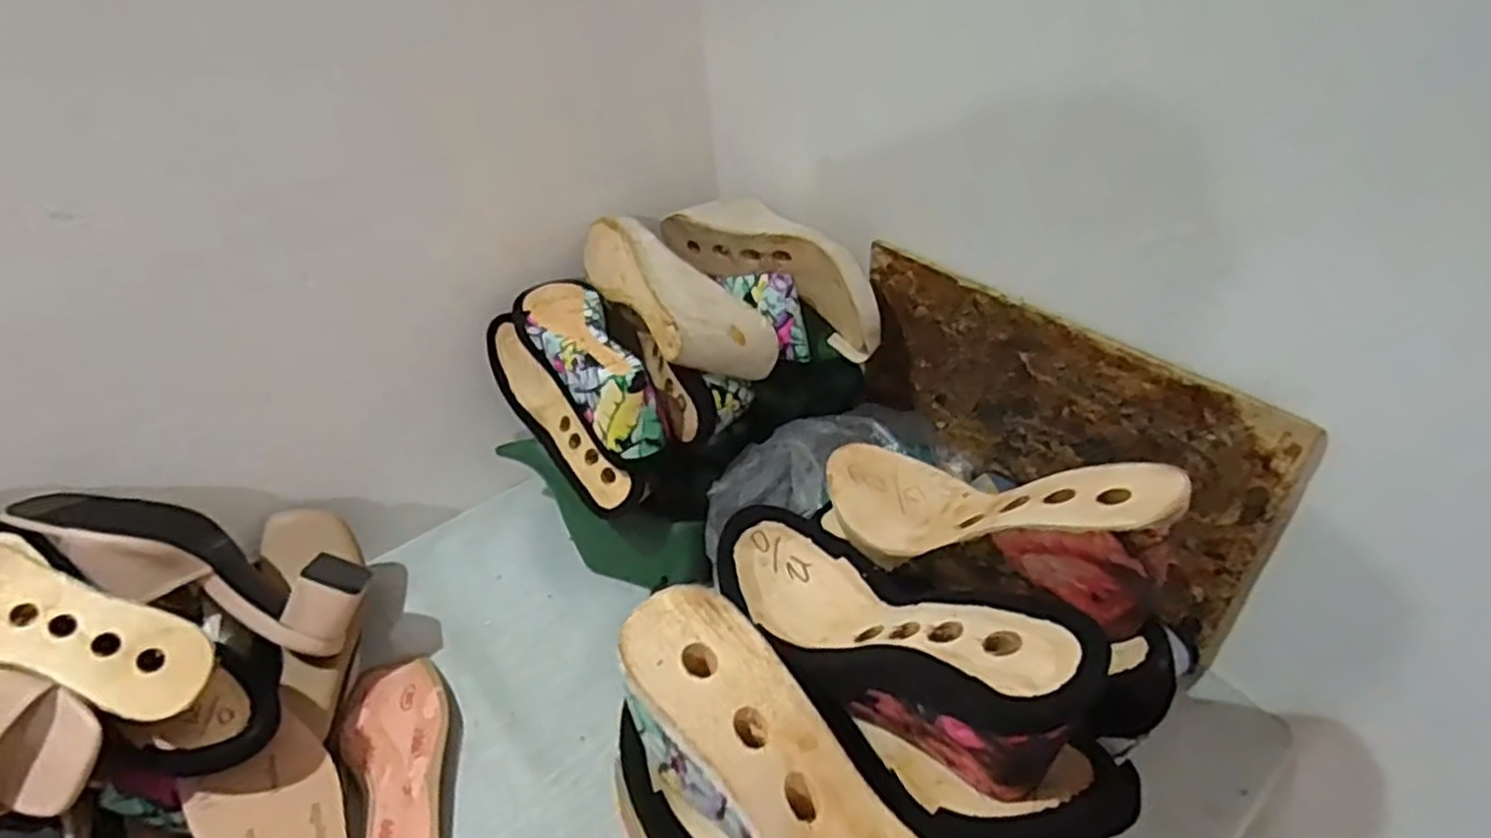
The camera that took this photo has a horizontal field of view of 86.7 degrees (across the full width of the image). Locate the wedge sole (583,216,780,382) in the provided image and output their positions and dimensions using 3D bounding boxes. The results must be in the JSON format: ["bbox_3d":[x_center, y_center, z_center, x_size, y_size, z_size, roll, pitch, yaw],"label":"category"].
[{"bbox_3d":[-0.070,-0.113,0.712,0.223,0.061,0.091,41,55,21],"label":"wedge sole"}]

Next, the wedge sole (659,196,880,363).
[{"bbox_3d":[0.038,-0.153,0.751,0.242,0.084,0.074,32,49,18],"label":"wedge sole"}]

